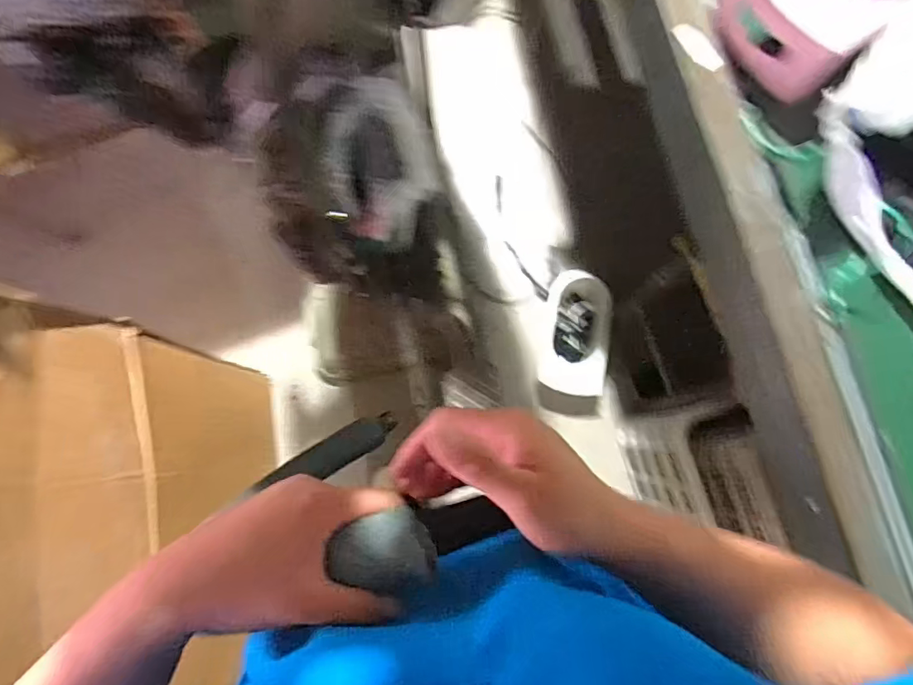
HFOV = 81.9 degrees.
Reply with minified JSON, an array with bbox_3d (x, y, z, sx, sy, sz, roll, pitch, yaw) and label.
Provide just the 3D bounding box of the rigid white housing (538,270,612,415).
[{"bbox_3d":[0.319,0.000,1.389,0.176,0.102,0.369,9,80,2],"label":"rigid white housing"}]

